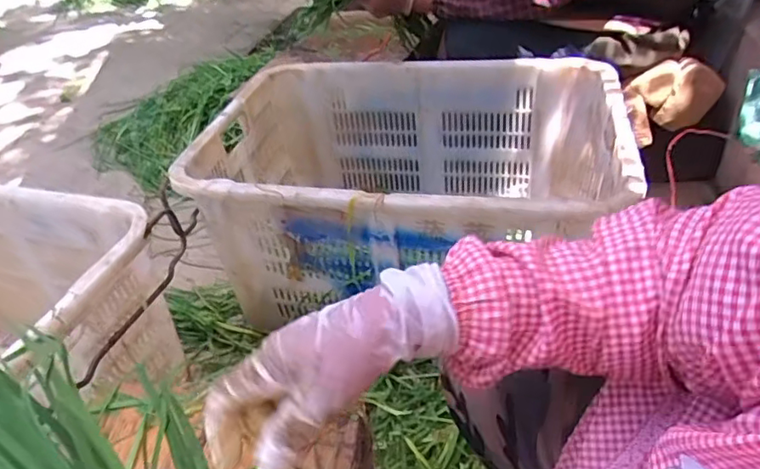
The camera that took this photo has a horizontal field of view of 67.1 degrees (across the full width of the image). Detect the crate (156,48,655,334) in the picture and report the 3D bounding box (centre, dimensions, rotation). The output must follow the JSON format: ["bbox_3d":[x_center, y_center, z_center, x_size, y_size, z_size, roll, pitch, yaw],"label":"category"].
[{"bbox_3d":[0.054,-0.072,1.021,0.669,0.298,0.441,3,38,12],"label":"crate"}]

